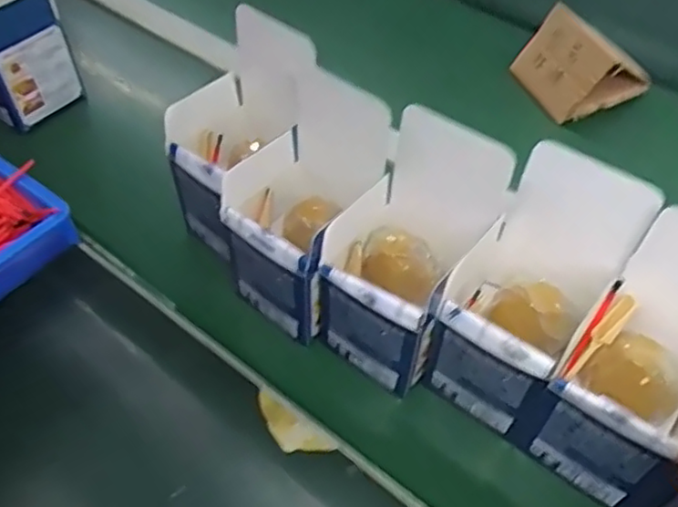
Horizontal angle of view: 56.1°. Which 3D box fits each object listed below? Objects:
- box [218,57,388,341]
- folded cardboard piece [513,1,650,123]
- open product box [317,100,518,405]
[{"bbox_3d":[-0.022,-0.034,0.475,0.087,0.143,0.117,33,59,22],"label":"box"},{"bbox_3d":[0.262,-0.206,0.678,0.099,0.075,0.096,-16,54,-12],"label":"folded cardboard piece"},{"bbox_3d":[0.050,-0.005,0.439,0.090,0.157,0.110,32,59,22],"label":"open product box"}]

